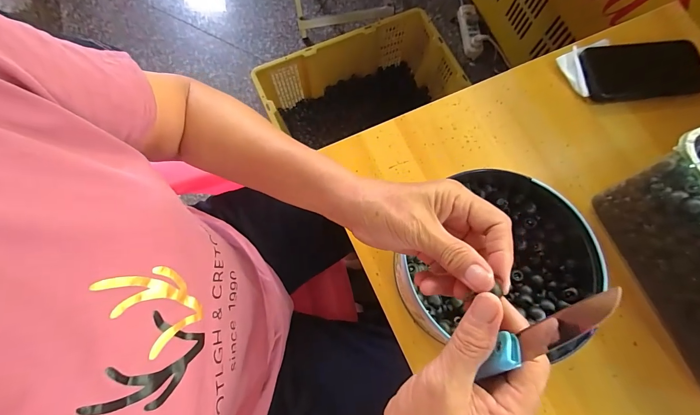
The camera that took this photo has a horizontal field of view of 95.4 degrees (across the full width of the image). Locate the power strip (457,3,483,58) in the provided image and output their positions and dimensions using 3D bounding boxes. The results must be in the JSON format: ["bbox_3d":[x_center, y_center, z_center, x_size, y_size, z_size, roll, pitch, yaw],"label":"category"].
[{"bbox_3d":[0.412,-0.612,1.100,0.055,0.049,0.195,-5,76,-2],"label":"power strip"}]

